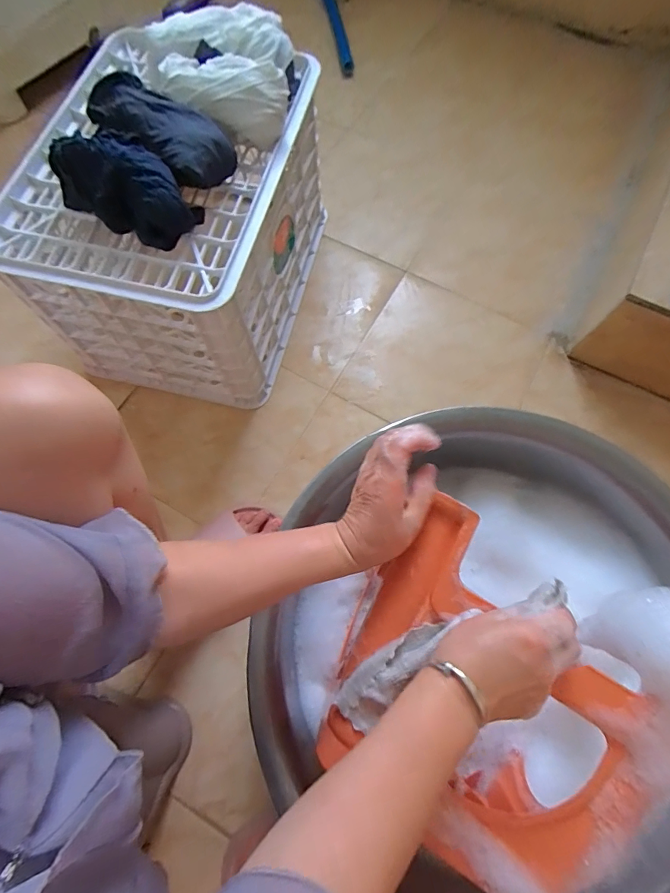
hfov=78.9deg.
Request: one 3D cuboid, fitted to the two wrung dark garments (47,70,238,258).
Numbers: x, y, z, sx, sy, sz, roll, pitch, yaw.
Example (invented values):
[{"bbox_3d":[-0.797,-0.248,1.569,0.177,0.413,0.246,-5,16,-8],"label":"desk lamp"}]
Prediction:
[{"bbox_3d":[-0.218,-0.331,0.477,0.150,0.075,0.153,23,72,9],"label":"two wrung dark garments"}]

